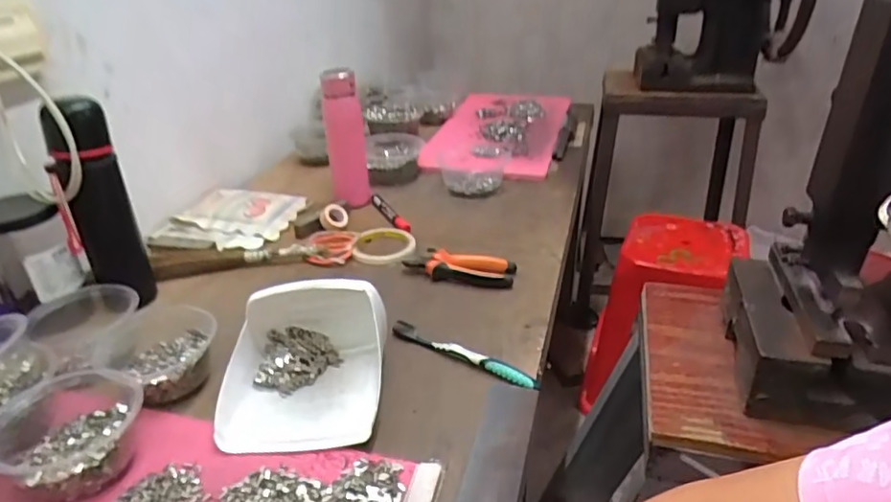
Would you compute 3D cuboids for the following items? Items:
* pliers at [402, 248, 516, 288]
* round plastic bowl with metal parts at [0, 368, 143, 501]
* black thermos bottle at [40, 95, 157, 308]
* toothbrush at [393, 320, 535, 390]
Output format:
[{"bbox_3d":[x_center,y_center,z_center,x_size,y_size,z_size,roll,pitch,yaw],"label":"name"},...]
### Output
[{"bbox_3d":[0.020,0.018,0.807,0.148,0.024,0.066,8,29,14],"label":"pliers"},{"bbox_3d":[-0.327,0.153,0.510,0.114,0.067,0.123,0,29,0],"label":"round plastic bowl with metal parts"},{"bbox_3d":[-0.405,-0.048,0.696,0.067,0.245,0.056,-18,33,-29],"label":"black thermos bottle"},{"bbox_3d":[0.018,0.113,0.646,0.178,0.018,0.015,17,33,28],"label":"toothbrush"}]

